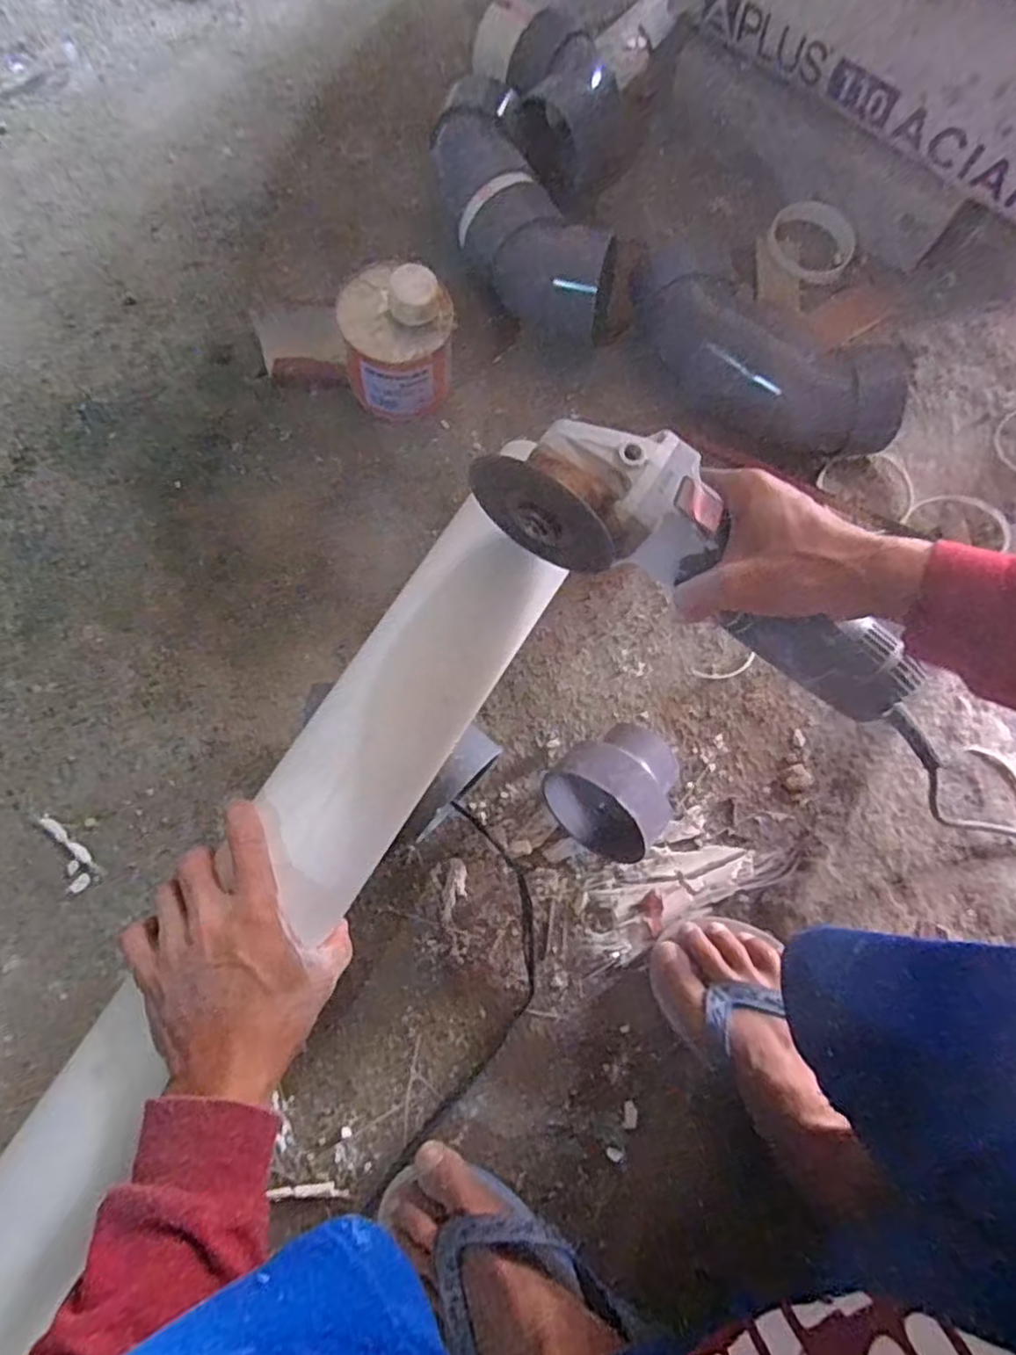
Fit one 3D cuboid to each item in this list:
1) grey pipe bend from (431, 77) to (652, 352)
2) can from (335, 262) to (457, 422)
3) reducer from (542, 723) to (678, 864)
[{"bbox_3d":[0.004,-0.455,0.688,0.123,0.083,0.297,-27,77,-8],"label":"grey pipe bend"},{"bbox_3d":[-0.098,-0.301,0.629,0.095,0.115,0.095,0,75,-1],"label":"can"},{"bbox_3d":[0.087,0.089,0.537,0.093,0.096,0.095,-40,79,-11],"label":"reducer"}]

